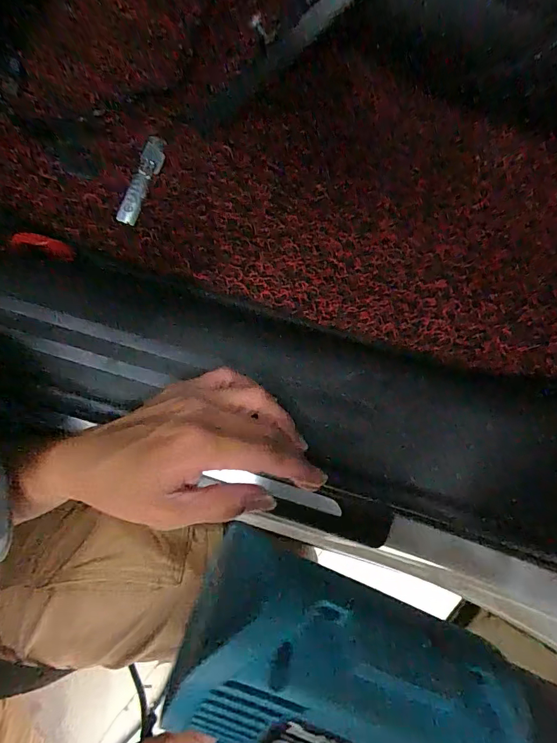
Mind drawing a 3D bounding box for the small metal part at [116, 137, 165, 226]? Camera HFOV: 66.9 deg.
[{"bbox_3d":[-0.101,-0.141,0.312,0.016,0.008,0.068,20,83,2],"label":"small metal part"}]

